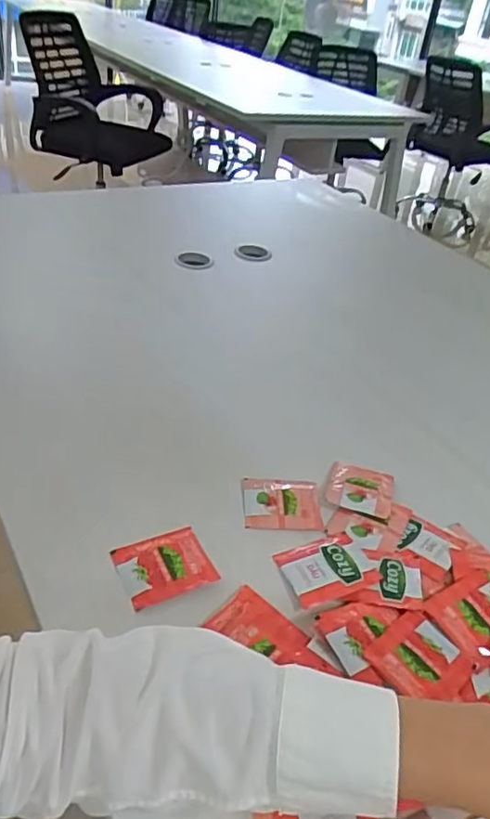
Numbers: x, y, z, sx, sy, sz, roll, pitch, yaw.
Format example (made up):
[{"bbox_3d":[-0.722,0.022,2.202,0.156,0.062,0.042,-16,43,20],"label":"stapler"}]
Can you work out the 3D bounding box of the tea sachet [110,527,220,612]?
[{"bbox_3d":[-0.068,0.133,0.501,0.071,0.011,0.061,-13,41,-26],"label":"tea sachet"}]

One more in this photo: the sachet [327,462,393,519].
[{"bbox_3d":[0.117,0.080,0.595,0.063,0.012,0.065,15,37,10],"label":"sachet"}]

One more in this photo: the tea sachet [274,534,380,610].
[{"bbox_3d":[0.074,0.141,0.515,0.078,0.013,0.061,-14,35,-16],"label":"tea sachet"}]

